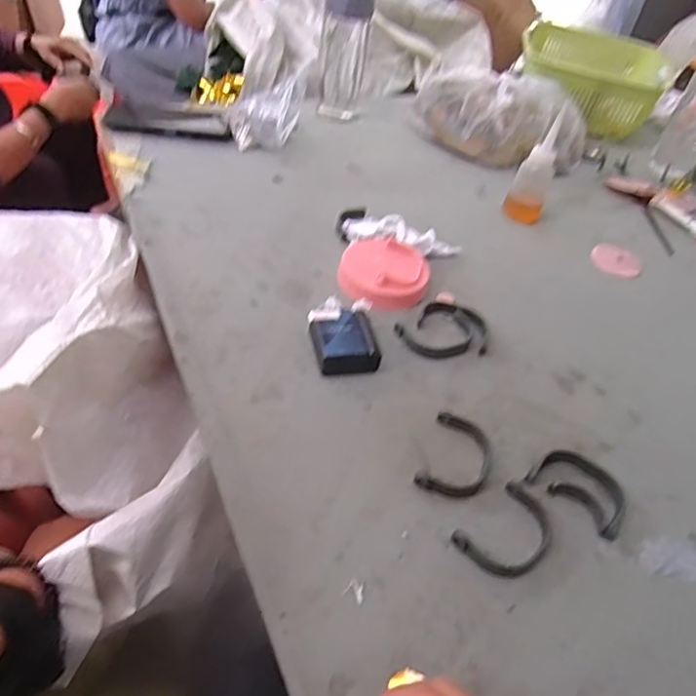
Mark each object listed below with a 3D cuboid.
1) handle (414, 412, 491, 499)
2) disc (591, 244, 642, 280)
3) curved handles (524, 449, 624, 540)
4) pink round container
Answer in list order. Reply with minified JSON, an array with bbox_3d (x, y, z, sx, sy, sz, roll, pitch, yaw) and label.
[{"bbox_3d":[0.090,0.089,0.469,0.052,0.006,0.076,22,46,10],"label":"handle"},{"bbox_3d":[0.338,-0.110,0.726,0.061,0.004,0.066,6,45,-6],"label":"disc"},{"bbox_3d":[0.189,0.109,0.463,0.074,0.015,0.052,35,49,21],"label":"curved handles"},{"bbox_3d":[0.038,-0.083,0.611,0.091,0.021,0.111,10,45,-2],"label":"pink round container"}]

